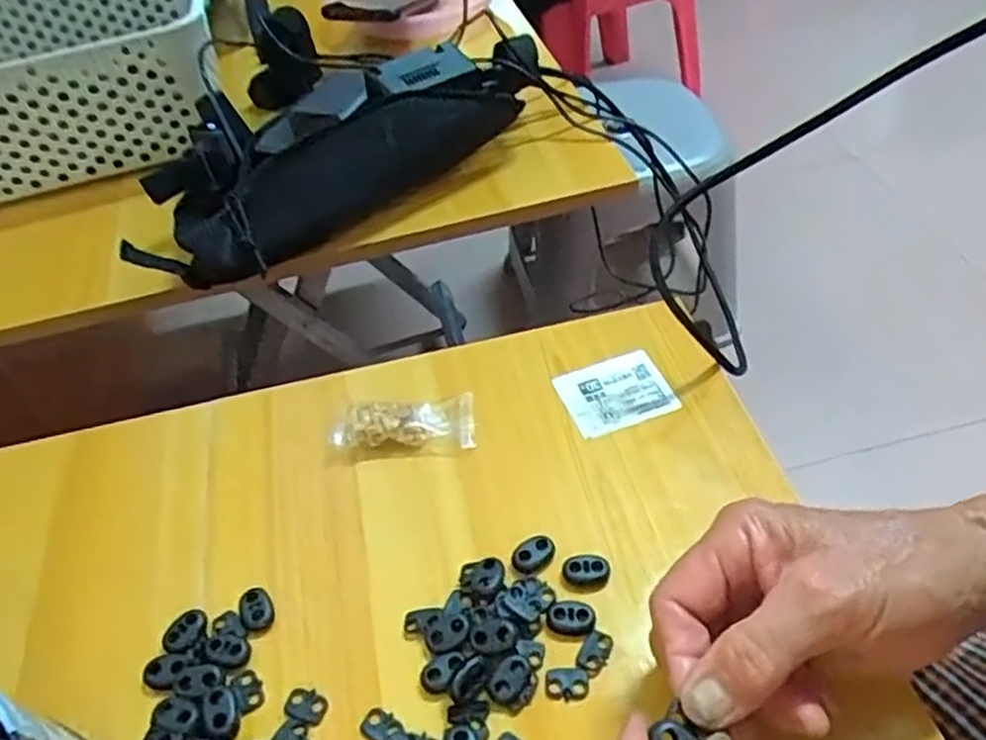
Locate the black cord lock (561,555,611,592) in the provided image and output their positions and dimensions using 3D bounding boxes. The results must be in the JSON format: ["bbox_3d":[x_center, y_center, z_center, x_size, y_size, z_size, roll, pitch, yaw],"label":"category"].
[{"bbox_3d":[0.044,0.094,0.360,0.021,0.004,0.014,-4,46,3],"label":"black cord lock"}]

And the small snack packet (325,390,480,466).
[{"bbox_3d":[-0.052,0.030,0.430,0.082,0.017,0.031,-8,46,0],"label":"small snack packet"}]

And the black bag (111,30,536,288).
[{"bbox_3d":[-0.100,-0.159,0.576,0.345,0.076,0.078,-33,51,-22],"label":"black bag"}]

